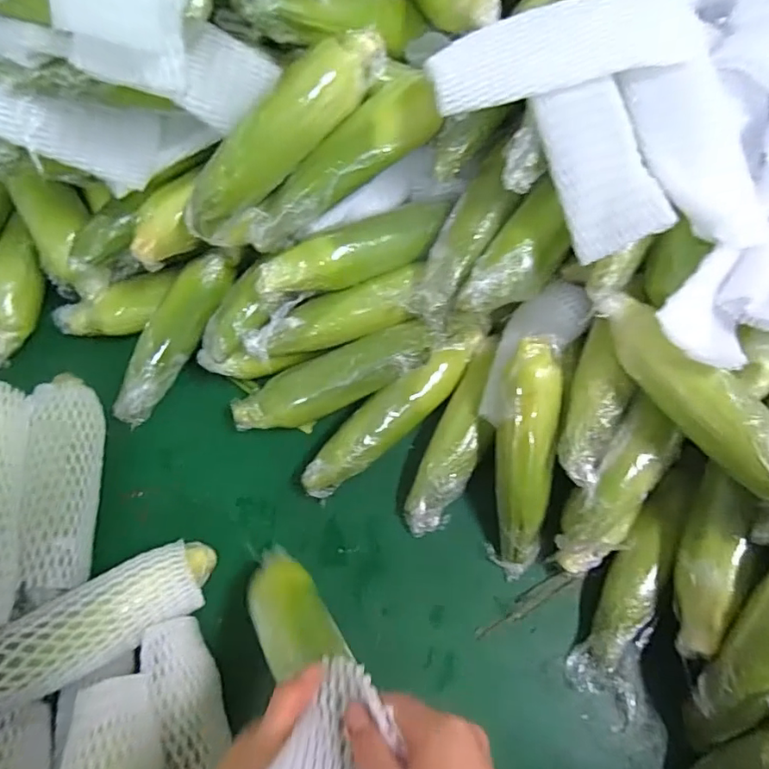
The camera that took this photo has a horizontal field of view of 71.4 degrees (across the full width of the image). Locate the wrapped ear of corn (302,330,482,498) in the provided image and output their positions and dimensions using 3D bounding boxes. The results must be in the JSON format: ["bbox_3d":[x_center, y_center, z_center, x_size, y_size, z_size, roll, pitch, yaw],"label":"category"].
[{"bbox_3d":[0.014,0.030,0.559,0.236,0.056,0.049,-38,71,-14],"label":"wrapped ear of corn"}]

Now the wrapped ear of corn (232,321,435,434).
[{"bbox_3d":[-0.051,-0.004,0.558,0.212,0.055,0.057,-24,67,7],"label":"wrapped ear of corn"}]

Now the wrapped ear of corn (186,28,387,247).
[{"bbox_3d":[-0.090,-0.222,0.467,0.232,0.058,0.055,-47,72,4],"label":"wrapped ear of corn"}]

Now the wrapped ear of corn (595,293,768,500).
[{"bbox_3d":[0.260,0.019,0.417,0.043,0.042,0.239,-33,70,-12],"label":"wrapped ear of corn"}]

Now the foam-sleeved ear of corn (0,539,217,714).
[{"bbox_3d":[-0.247,0.202,0.449,0.221,0.041,0.066,-25,67,-30],"label":"foam-sleeved ear of corn"}]

